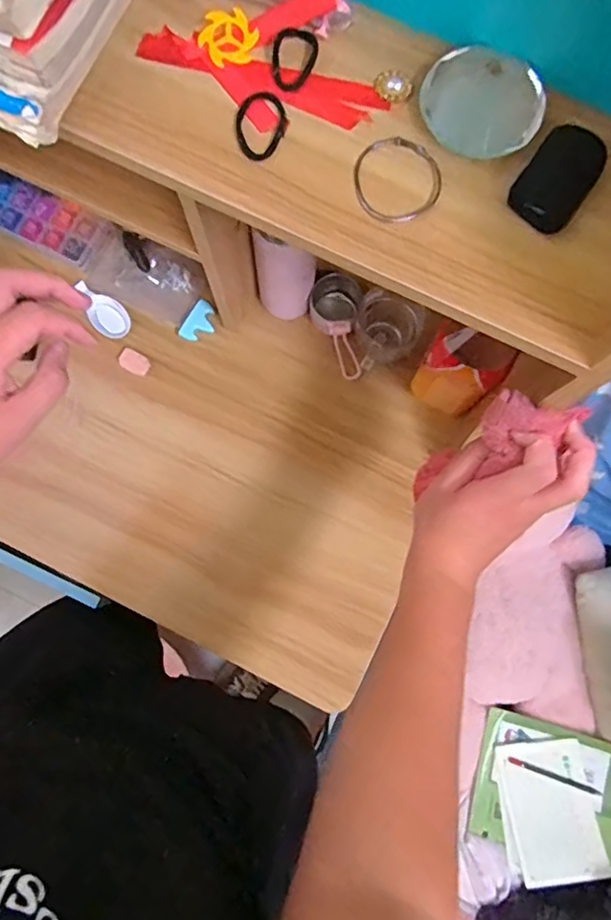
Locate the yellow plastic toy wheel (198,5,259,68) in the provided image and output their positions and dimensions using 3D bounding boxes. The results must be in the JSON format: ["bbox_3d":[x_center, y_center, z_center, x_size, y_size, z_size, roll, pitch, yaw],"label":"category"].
[{"bbox_3d":[-0.052,-0.283,0.387,0.036,0.009,0.038,0,79,0],"label":"yellow plastic toy wheel"}]

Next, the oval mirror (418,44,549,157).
[{"bbox_3d":[0.113,-0.227,0.369,0.075,0.011,0.061,23,101,1],"label":"oval mirror"}]

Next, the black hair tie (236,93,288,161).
[{"bbox_3d":[-0.029,-0.221,0.380,0.034,0.004,0.050,0,79,0],"label":"black hair tie"}]

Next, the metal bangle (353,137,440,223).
[{"bbox_3d":[0.059,-0.182,0.374,0.055,0.005,0.058,0,79,0],"label":"metal bangle"}]

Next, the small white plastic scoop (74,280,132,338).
[{"bbox_3d":[-0.268,-0.197,0.749,0.094,0.013,0.044,42,82,7],"label":"small white plastic scoop"}]

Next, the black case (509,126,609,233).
[{"bbox_3d":[0.159,-0.176,0.361,0.040,0.021,0.059,37,82,7],"label":"black case"}]

